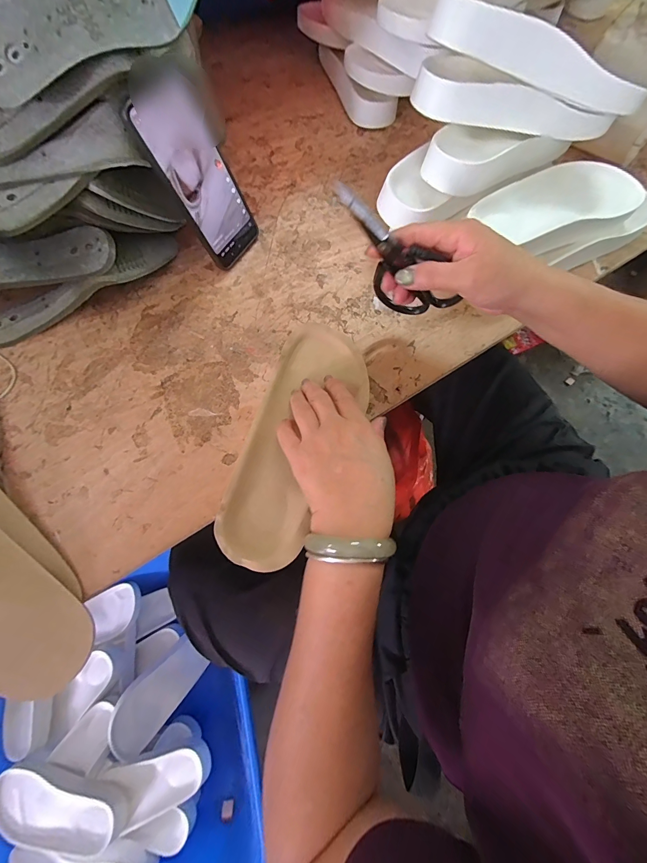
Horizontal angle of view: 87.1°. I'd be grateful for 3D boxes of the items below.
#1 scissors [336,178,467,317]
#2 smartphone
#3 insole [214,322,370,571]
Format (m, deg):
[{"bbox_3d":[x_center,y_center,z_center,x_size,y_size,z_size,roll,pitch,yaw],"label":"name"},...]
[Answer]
[{"bbox_3d":[0.065,-0.153,0.304,0.073,0.160,0.010,-8,67,36],"label":"scissors"},{"bbox_3d":[-0.132,-0.269,0.365,0.012,0.173,0.075,26,75,28],"label":"smartphone"},{"bbox_3d":[-0.025,0.006,0.334,0.095,0.016,0.243,19,74,5],"label":"insole"}]

